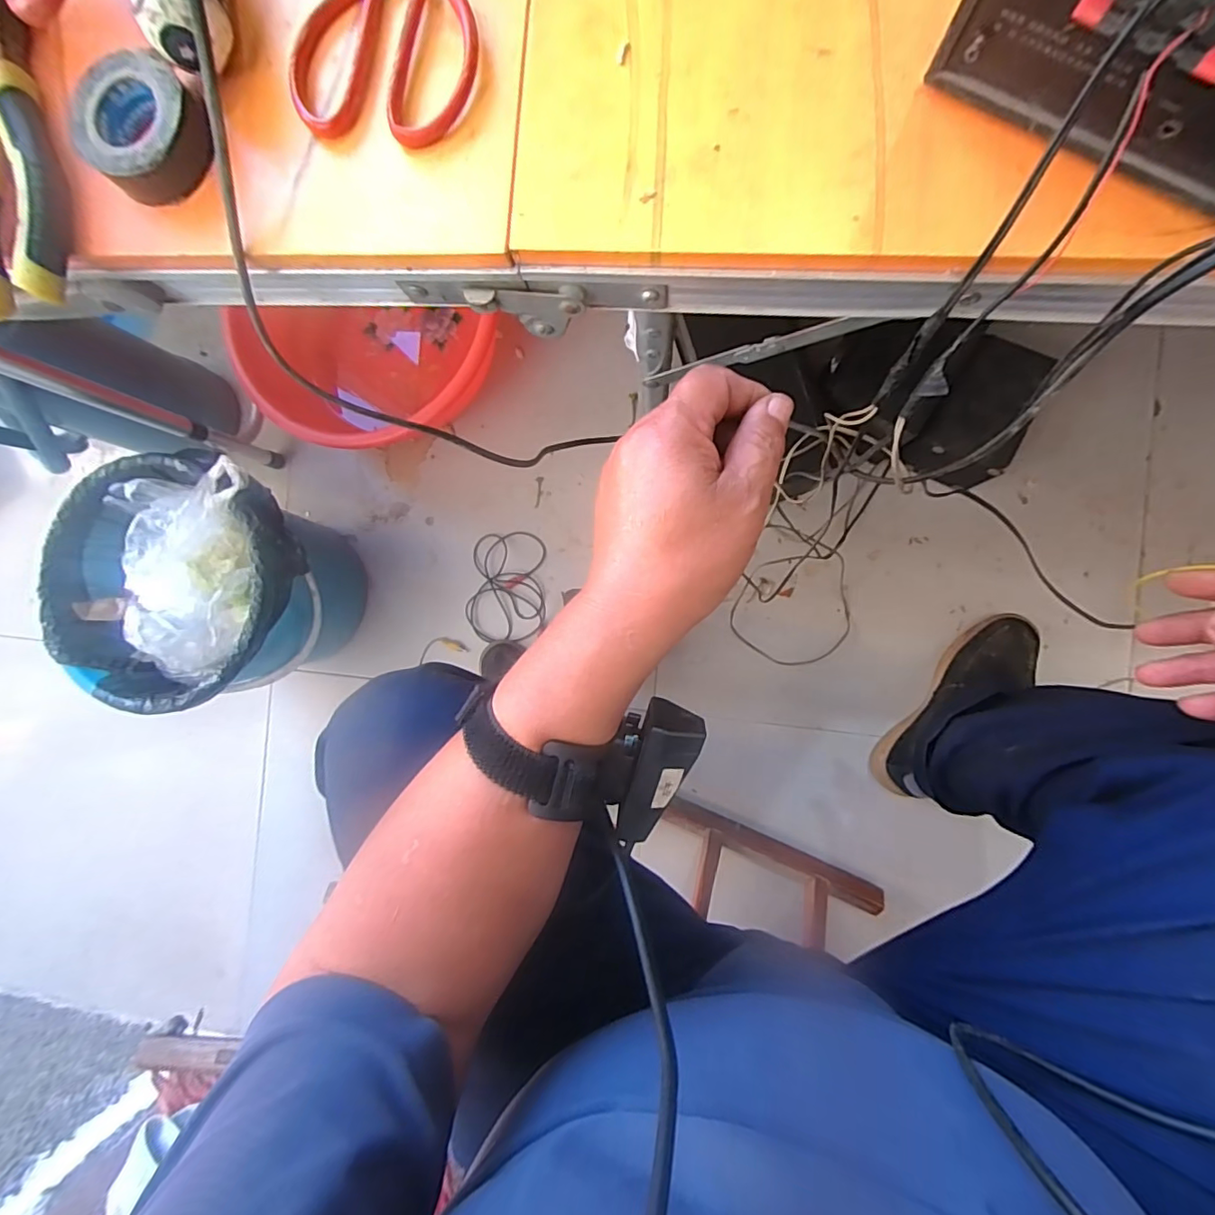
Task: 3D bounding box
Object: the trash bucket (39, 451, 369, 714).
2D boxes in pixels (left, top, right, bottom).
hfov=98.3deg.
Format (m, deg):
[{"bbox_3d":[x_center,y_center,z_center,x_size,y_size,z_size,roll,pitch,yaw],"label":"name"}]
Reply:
[{"bbox_3d":[-0.487,-0.030,0.704,0.262,0.273,0.285,0,90,7],"label":"trash bucket"}]

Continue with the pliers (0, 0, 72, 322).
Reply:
[{"bbox_3d":[-0.274,-0.223,0.238,0.042,0.028,0.168,-1,93,7],"label":"pliers"}]

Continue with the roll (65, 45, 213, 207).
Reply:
[{"bbox_3d":[-0.203,-0.210,0.229,0.051,0.019,0.052,0,93,7],"label":"roll"}]

